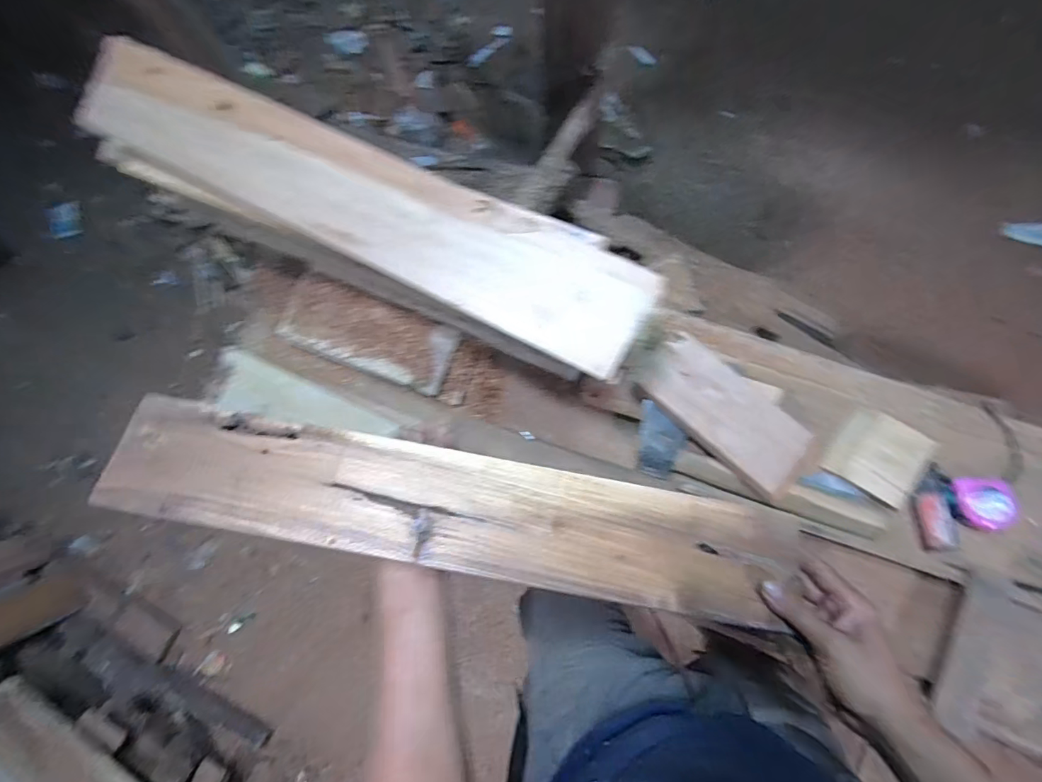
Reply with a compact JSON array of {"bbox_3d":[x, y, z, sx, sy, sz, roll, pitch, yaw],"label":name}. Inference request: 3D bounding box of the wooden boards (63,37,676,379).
[{"bbox_3d":[-0.179,-0.198,0.481,0.642,0.027,0.117,25,93,9],"label":"wooden boards"}]

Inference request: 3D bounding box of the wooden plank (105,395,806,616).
[{"bbox_3d":[-0.054,0.109,0.433,0.617,0.012,0.101,11,68,0],"label":"wooden plank"}]

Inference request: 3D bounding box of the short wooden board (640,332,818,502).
[{"bbox_3d":[0.289,0.034,0.648,0.243,0.032,0.106,44,89,7],"label":"short wooden board"}]

